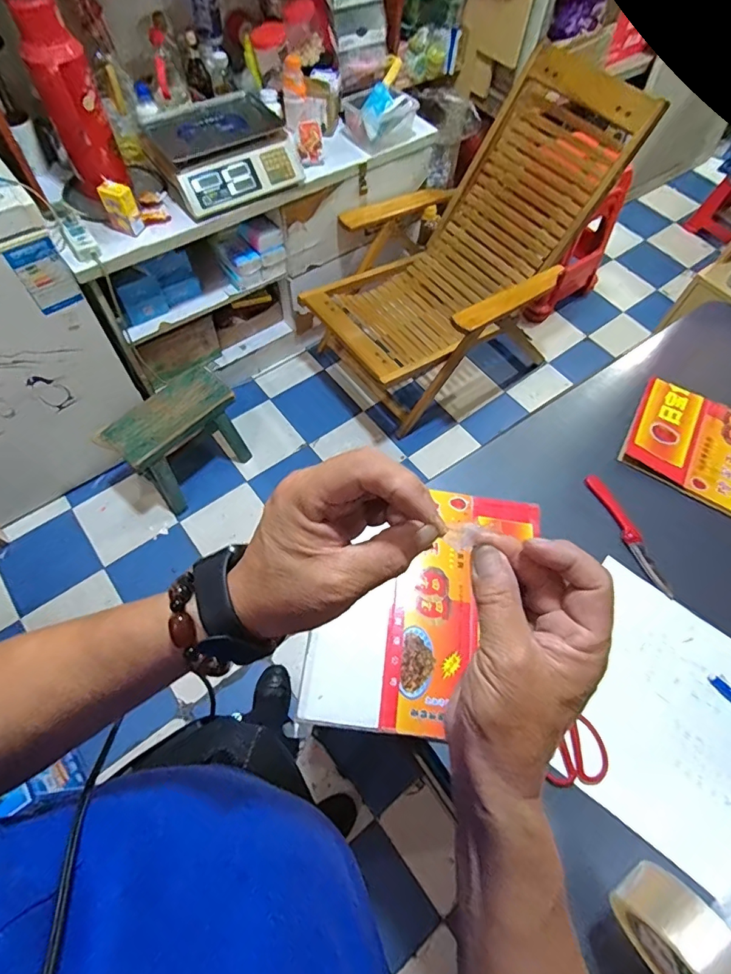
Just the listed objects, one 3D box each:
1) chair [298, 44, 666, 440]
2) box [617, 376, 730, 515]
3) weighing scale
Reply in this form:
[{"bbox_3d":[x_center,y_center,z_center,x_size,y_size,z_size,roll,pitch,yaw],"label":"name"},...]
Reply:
[{"bbox_3d":[0.360,-0.796,1.600,1.124,0.779,0.595,-40,70,-21],"label":"chair"},{"bbox_3d":[0.617,-0.049,0.804,0.329,0.014,0.205,28,64,12],"label":"box"},{"bbox_3d":[-0.388,-0.935,1.338,0.377,0.121,0.377,-23,65,-15],"label":"weighing scale"}]

